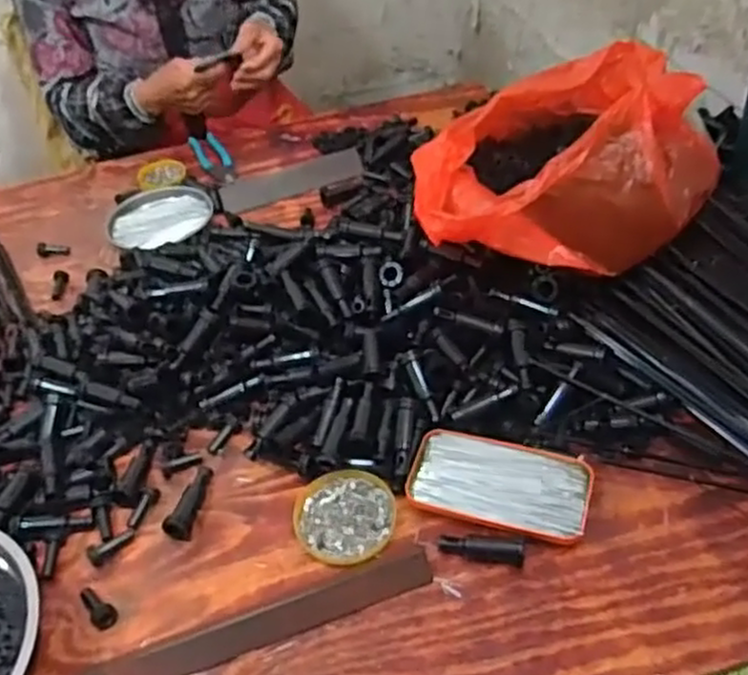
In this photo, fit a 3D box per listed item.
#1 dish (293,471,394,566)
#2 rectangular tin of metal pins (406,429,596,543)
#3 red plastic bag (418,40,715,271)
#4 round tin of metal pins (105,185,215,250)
[{"bbox_3d":[-0.024,0.147,0.618,0.080,0.009,0.080,-4,43,4],"label":"dish"},{"bbox_3d":[0.103,0.121,0.618,0.144,0.015,0.084,11,46,19],"label":"rectangular tin of metal pins"},{"bbox_3d":[0.188,-0.194,0.775,0.295,0.120,0.249,-7,44,-1],"label":"red plastic bag"},{"bbox_3d":[-0.276,-0.157,0.972,0.126,0.017,0.114,0,43,9],"label":"round tin of metal pins"}]

